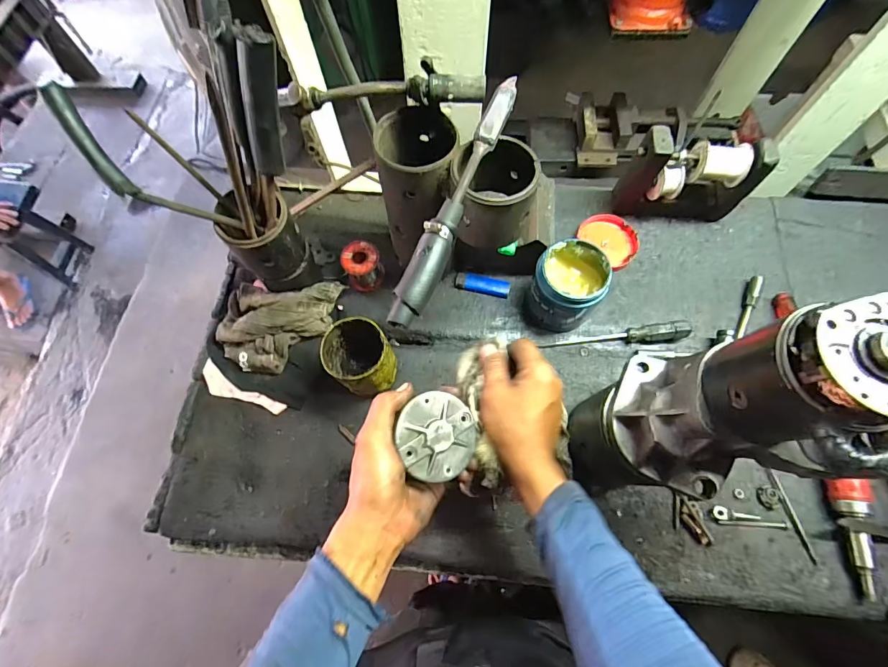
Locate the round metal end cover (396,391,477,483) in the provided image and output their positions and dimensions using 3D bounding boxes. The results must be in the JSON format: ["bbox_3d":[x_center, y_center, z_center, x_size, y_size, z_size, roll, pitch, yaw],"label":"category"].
[{"bbox_3d":[-0.004,0.090,0.366,0.074,0.009,0.074,7,74,-26],"label":"round metal end cover"}]

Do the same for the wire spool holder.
[{"bbox_3d":[0.345,-0.216,0.579,0.171,0.147,0.066,13,68,6],"label":"wire spool holder"}]

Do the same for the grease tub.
[{"bbox_3d":[0.163,-0.059,0.545,0.084,0.096,0.087,0,67,1],"label":"grease tub"}]

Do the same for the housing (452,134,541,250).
[{"bbox_3d":[0.051,-0.154,0.434,0.080,0.081,0.099,-2,67,0],"label":"housing"}]

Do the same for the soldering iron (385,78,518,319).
[{"bbox_3d":[0.015,-0.129,0.380,0.027,0.030,0.268,21,69,10],"label":"soldering iron"}]

